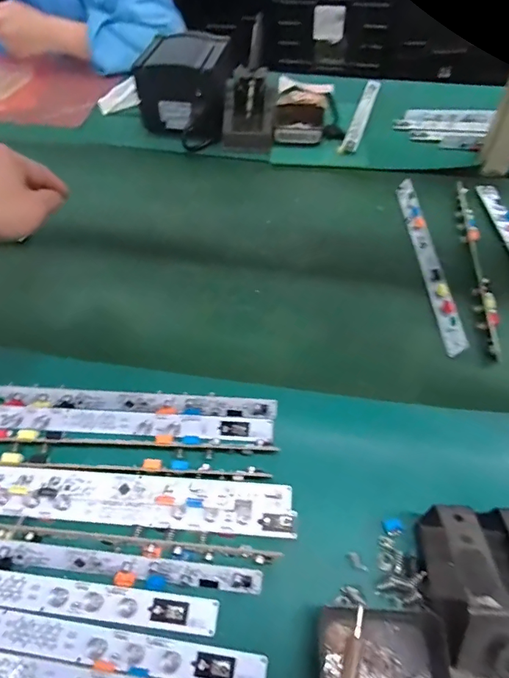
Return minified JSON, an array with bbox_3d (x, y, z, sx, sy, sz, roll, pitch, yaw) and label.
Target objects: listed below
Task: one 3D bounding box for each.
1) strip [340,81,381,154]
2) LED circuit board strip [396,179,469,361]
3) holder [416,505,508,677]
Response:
[{"bbox_3d":[0.188,-0.393,0.760,0.024,0.010,0.285,20,51,4],"label":"strip"},{"bbox_3d":[0.205,-0.100,0.524,0.017,0.016,0.280,1,51,1],"label":"LED circuit board strip"},{"bbox_3d":[0.154,0.160,0.282,0.069,0.065,0.093,4,51,3],"label":"holder"}]

